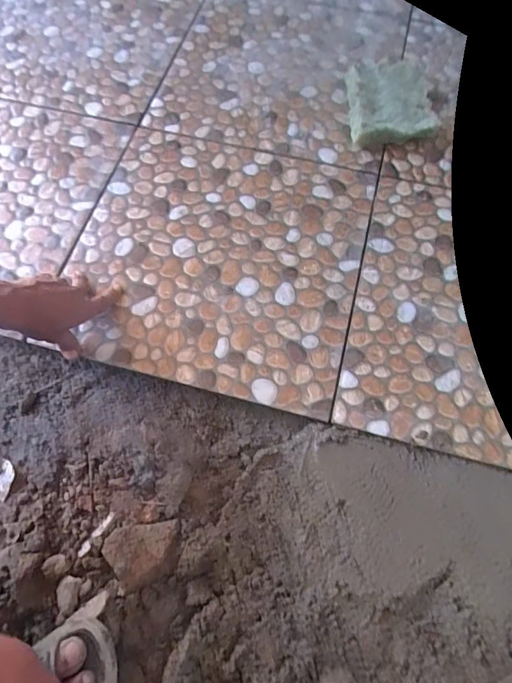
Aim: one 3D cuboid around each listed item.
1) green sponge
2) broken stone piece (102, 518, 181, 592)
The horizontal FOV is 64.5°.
[{"bbox_3d":[0.225,-0.393,0.676,0.142,0.043,0.157,0,68,-1],"label":"green sponge"},{"bbox_3d":[-0.132,0.246,0.466,0.081,0.015,0.066,-6,68,-4],"label":"broken stone piece"}]

